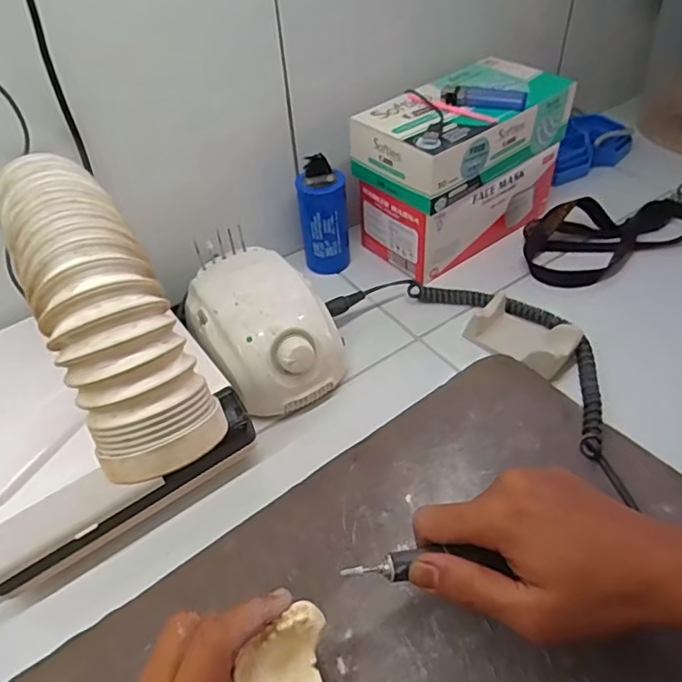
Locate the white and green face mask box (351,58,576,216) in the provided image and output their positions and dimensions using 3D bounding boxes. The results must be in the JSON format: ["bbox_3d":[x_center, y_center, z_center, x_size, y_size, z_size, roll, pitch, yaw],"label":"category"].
[{"bbox_3d":[0.123,-0.216,0.563,0.205,0.064,0.111,-33,51,-26],"label":"white and green face mask box"}]

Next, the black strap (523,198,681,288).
[{"bbox_3d":[0.291,-0.119,0.598,0.202,0.029,0.098,-16,45,-11],"label":"black strap"}]

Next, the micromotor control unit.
[{"bbox_3d":[-0.066,-0.011,0.486,0.106,0.077,0.140,-29,49,-23],"label":"micromotor control unit"}]

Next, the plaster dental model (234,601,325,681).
[{"bbox_3d":[-0.029,0.171,0.289,0.048,0.022,0.056,-7,47,-3],"label":"plaster dental model"}]

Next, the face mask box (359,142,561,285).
[{"bbox_3d":[0.130,-0.159,0.612,0.197,0.074,0.101,-30,50,-23],"label":"face mask box"}]

